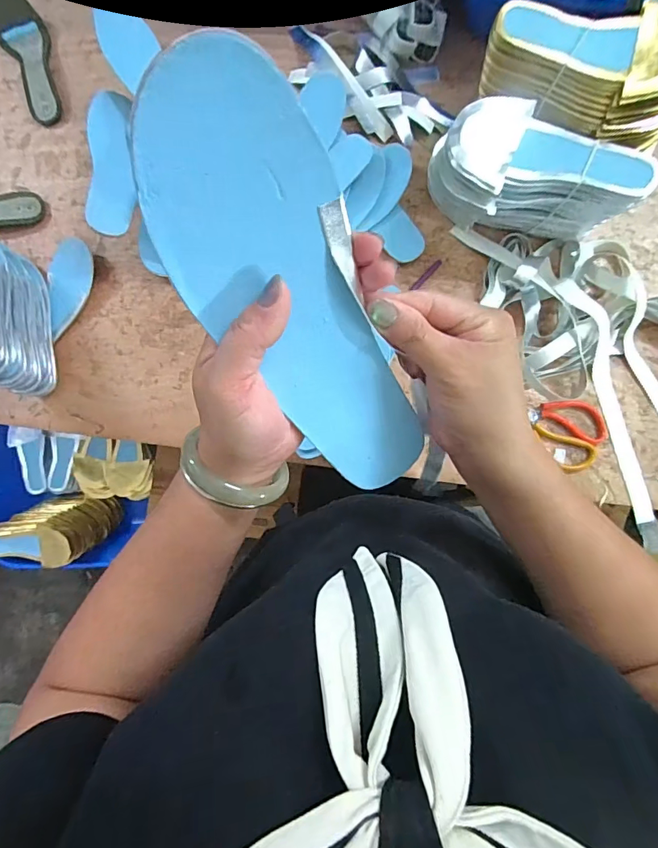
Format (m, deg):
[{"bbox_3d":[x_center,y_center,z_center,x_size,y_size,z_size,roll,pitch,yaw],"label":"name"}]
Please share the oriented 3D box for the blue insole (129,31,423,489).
[{"bbox_3d":[-0.012,-0.049,0.239,0.081,0.011,0.241,-32,127,-1],"label":"blue insole"}]

